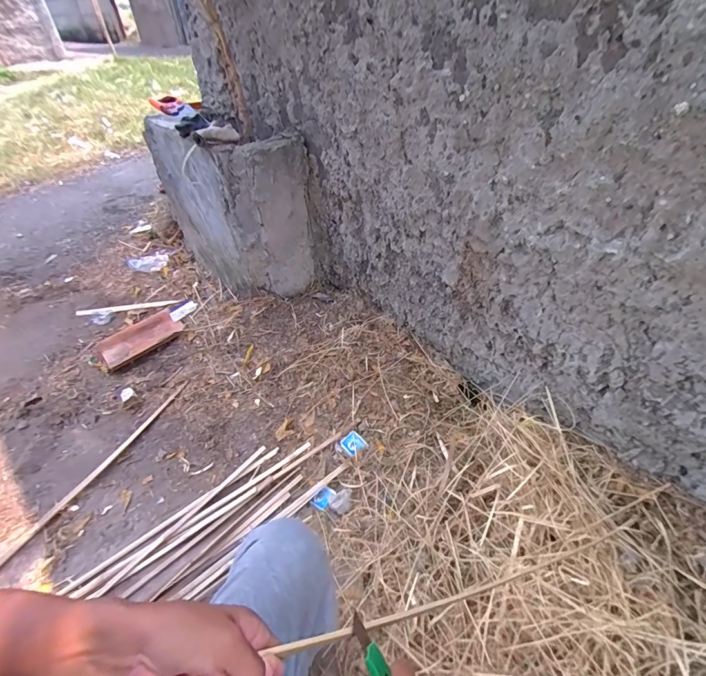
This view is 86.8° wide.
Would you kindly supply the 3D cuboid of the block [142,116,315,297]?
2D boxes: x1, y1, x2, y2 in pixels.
[{"bbox_3d":[-0.504,-0.549,1.535,0.316,0.558,0.768,-29,49,-26],"label":"block"}]

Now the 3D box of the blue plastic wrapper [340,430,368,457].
[{"bbox_3d":[0.001,0.306,1.079,0.059,0.009,0.064,-34,52,-24],"label":"blue plastic wrapper"}]

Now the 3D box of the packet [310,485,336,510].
[{"bbox_3d":[-0.079,0.428,1.000,0.047,0.004,0.060,25,49,26],"label":"packet"}]

